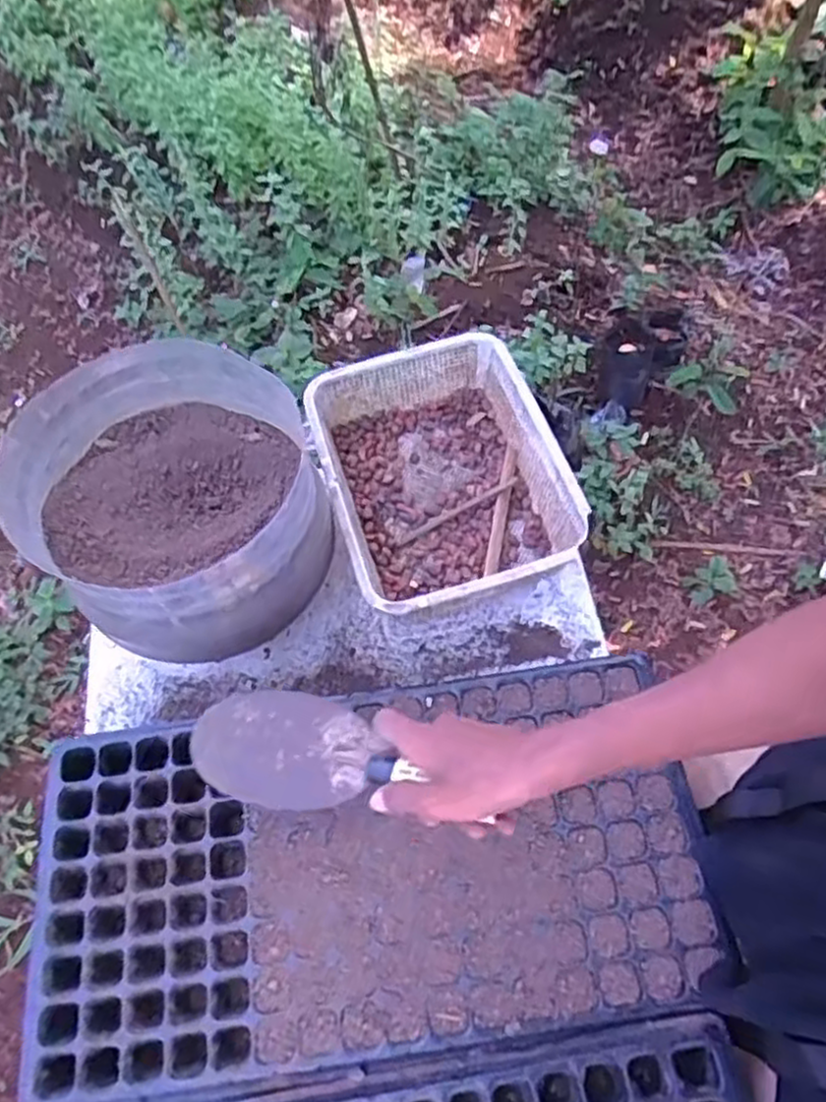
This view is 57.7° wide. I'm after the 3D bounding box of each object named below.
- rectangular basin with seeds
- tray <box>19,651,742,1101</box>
[{"bbox_3d":[0.026,-0.076,0.761,0.216,0.091,0.276,-19,64,-5],"label":"rectangular basin with seeds"},{"bbox_3d":[-0.036,0.247,0.604,0.518,0.049,0.265,-10,63,0],"label":"tray"}]

